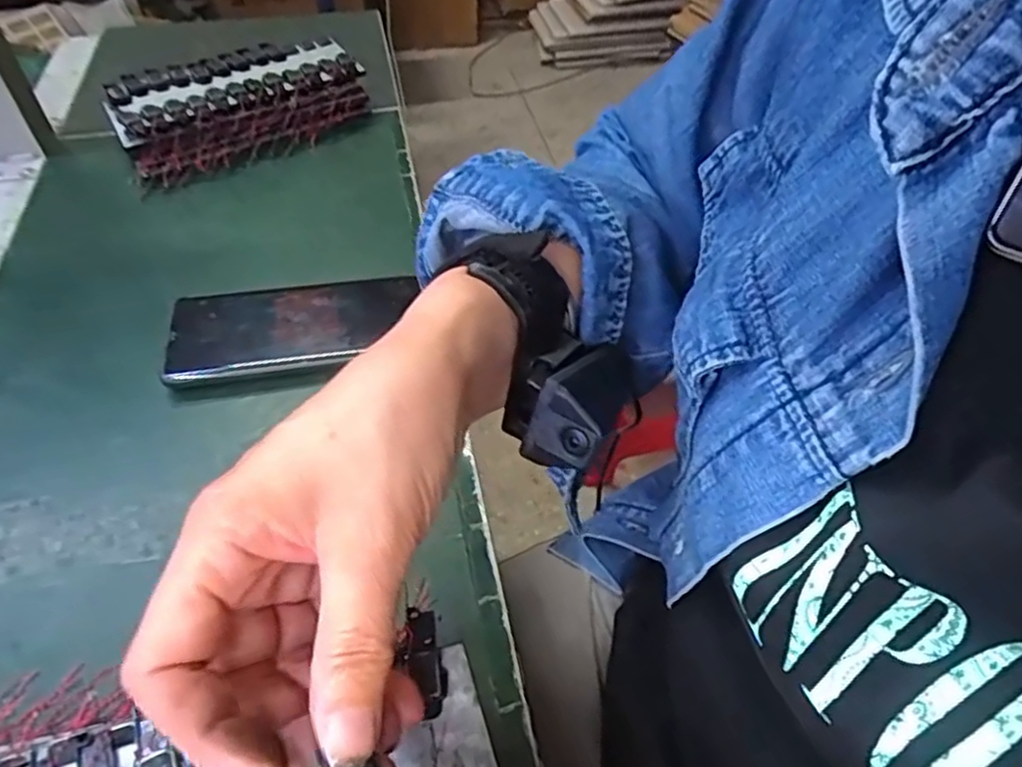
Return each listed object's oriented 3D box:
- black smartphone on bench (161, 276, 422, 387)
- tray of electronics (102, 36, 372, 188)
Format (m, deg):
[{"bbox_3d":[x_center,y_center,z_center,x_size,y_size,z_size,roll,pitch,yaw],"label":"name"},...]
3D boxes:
[{"bbox_3d":[-0.137,-0.038,0.435,0.152,0.005,0.066,-8,54,-11],"label":"black smartphone on bench"},{"bbox_3d":[-0.235,-0.243,0.600,0.205,0.056,0.122,-25,54,-25],"label":"tray of electronics"}]

